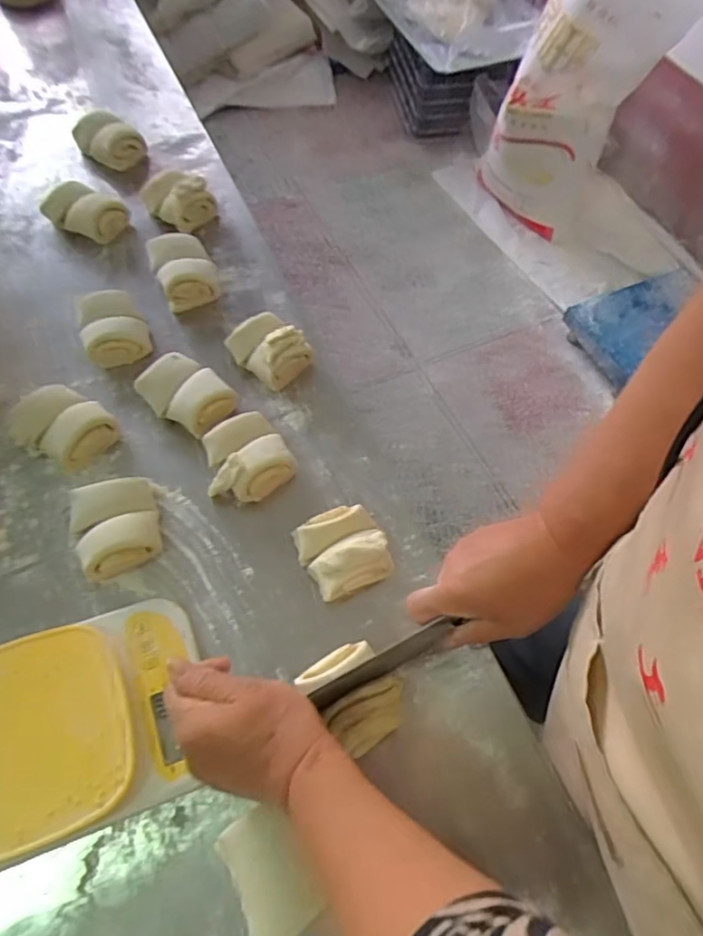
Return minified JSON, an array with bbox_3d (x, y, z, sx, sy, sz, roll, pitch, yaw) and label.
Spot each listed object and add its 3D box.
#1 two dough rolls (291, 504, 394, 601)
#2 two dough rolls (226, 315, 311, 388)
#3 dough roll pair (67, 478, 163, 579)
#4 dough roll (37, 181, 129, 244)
[{"bbox_3d":[-0.006,0.068,0.516,0.068,0.046,0.069,-25,65,-16],"label":"two dough rolls"},{"bbox_3d":[-0.085,-0.124,0.625,0.066,0.045,0.078,-38,70,-21],"label":"two dough rolls"},{"bbox_3d":[-0.204,0.051,0.527,0.068,0.036,0.077,-16,63,-12],"label":"dough roll pair"},{"bbox_3d":[-0.313,-0.301,0.707,0.096,0.034,0.051,20,62,8],"label":"dough roll"}]

